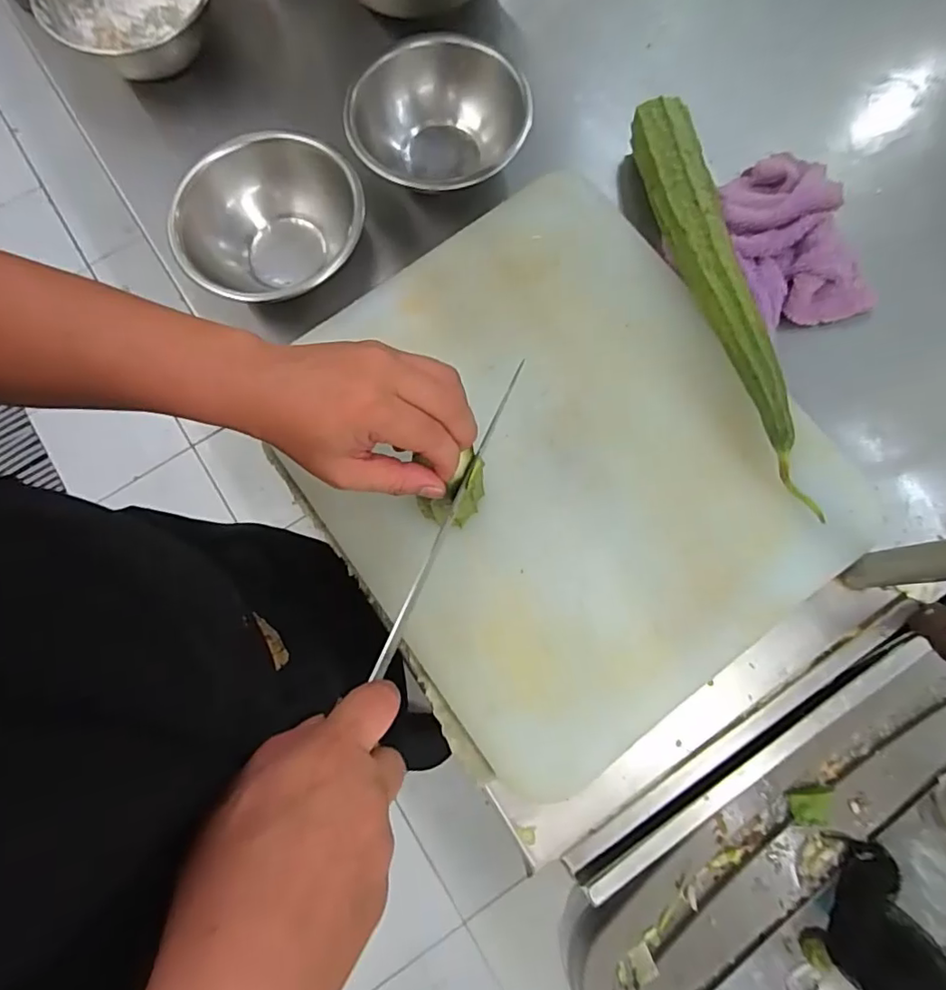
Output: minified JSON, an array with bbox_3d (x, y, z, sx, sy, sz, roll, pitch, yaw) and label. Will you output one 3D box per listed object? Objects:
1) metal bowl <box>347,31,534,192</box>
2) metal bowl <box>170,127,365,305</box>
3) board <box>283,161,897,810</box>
[{"bbox_3d":[-0.026,-0.321,0.491,0.143,0.068,0.151,0,77,1],"label":"metal bowl"},{"bbox_3d":[-0.162,-0.220,0.471,0.134,0.063,0.153,24,78,6],"label":"metal bowl"},{"bbox_3d":[0.062,-0.022,0.431,0.334,0.031,0.393,-35,79,-7],"label":"board"}]

